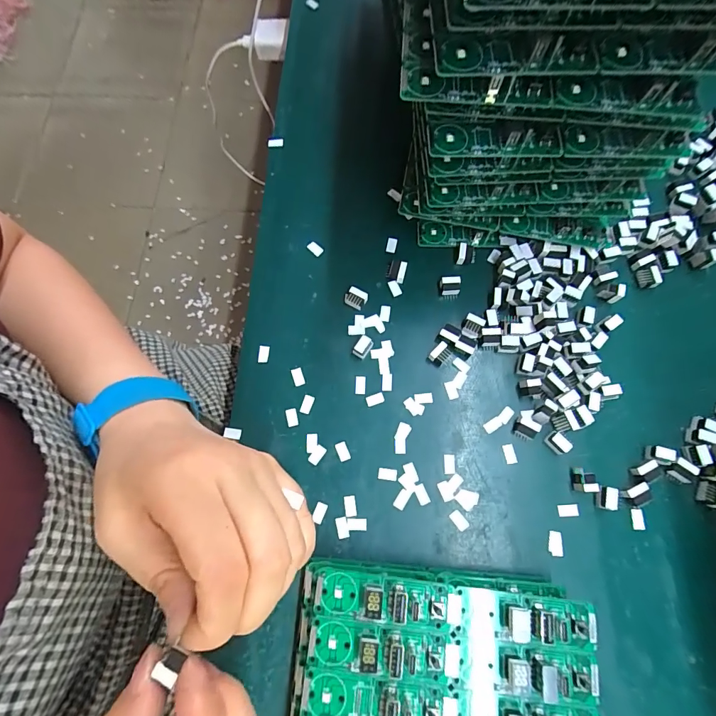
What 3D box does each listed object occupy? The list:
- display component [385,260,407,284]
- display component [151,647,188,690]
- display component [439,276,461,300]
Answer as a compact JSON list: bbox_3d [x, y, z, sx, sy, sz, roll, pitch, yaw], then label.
[{"bbox_3d":[0.027,-0.061,0.281,0.013,0.009,0.014,18,74,6],"label":"display component"},{"bbox_3d":[-0.065,0.105,0.136,0.008,0.004,0.009,23,74,8],"label":"display component"},{"bbox_3d":[0.064,-0.049,0.276,0.014,0.007,0.014,1,72,1],"label":"display component"}]

